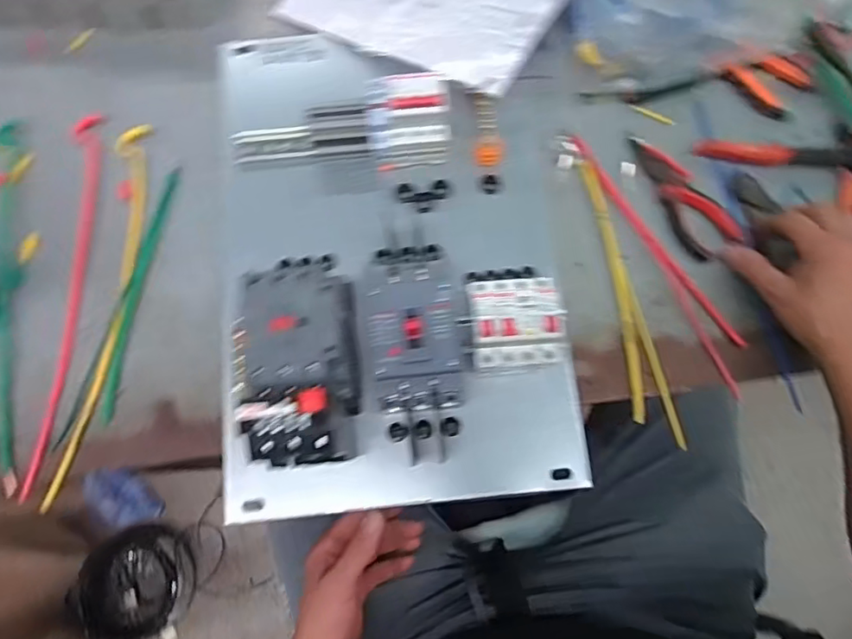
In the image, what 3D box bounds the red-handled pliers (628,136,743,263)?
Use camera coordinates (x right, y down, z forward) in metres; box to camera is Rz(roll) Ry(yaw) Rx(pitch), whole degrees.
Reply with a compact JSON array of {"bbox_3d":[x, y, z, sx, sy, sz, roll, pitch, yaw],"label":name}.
[{"bbox_3d":[0.259,-0.131,0.578,0.055,0.016,0.147,-28,77,-5],"label":"red-handled pliers"}]

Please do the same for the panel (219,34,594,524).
[{"bbox_3d":[-0.038,-0.082,0.506,0.316,0.133,0.474,-6,76,0],"label":"panel"}]

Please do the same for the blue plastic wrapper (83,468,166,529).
[{"bbox_3d":[-0.335,0.196,0.625,0.052,0.087,0.014,-36,36,-21],"label":"blue plastic wrapper"}]

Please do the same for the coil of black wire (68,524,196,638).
[{"bbox_3d":[-0.531,0.489,1.050,0.207,0.069,0.186,-33,78,-6],"label":"coil of black wire"}]

